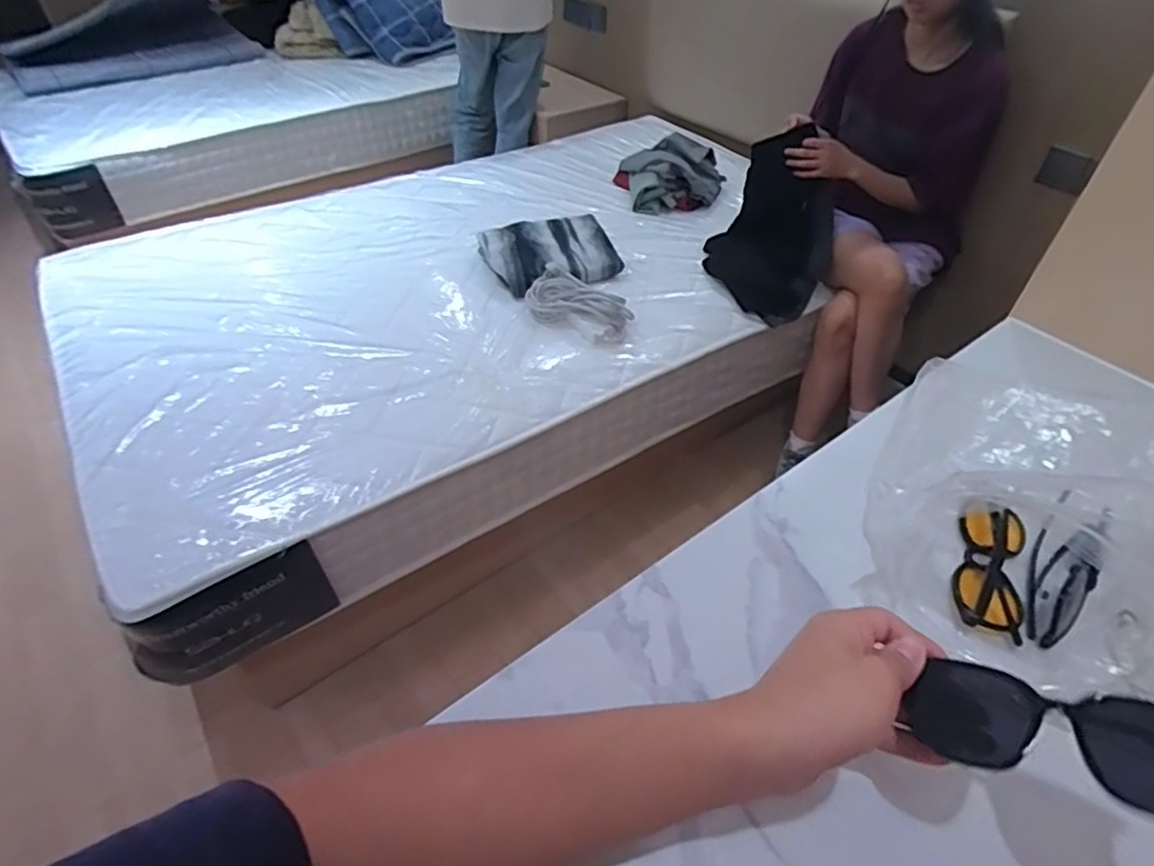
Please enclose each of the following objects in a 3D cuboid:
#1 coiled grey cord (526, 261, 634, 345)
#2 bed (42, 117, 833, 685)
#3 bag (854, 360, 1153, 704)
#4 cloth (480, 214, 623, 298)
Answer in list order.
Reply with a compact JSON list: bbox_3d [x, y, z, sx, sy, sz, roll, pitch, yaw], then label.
[{"bbox_3d":[-0.002,-0.279,1.395,0.238,0.099,0.096,24,49,19],"label":"coiled grey cord"},{"bbox_3d":[-0.295,-0.332,1.612,1.693,0.294,1.117,-26,52,-25],"label":"bed"},{"bbox_3d":[0.385,0.057,0.520,0.245,0.053,0.344,20,48,15],"label":"bag"},{"bbox_3d":[-0.068,-0.448,1.573,0.314,0.088,0.251,-16,48,-17],"label":"cloth"}]

